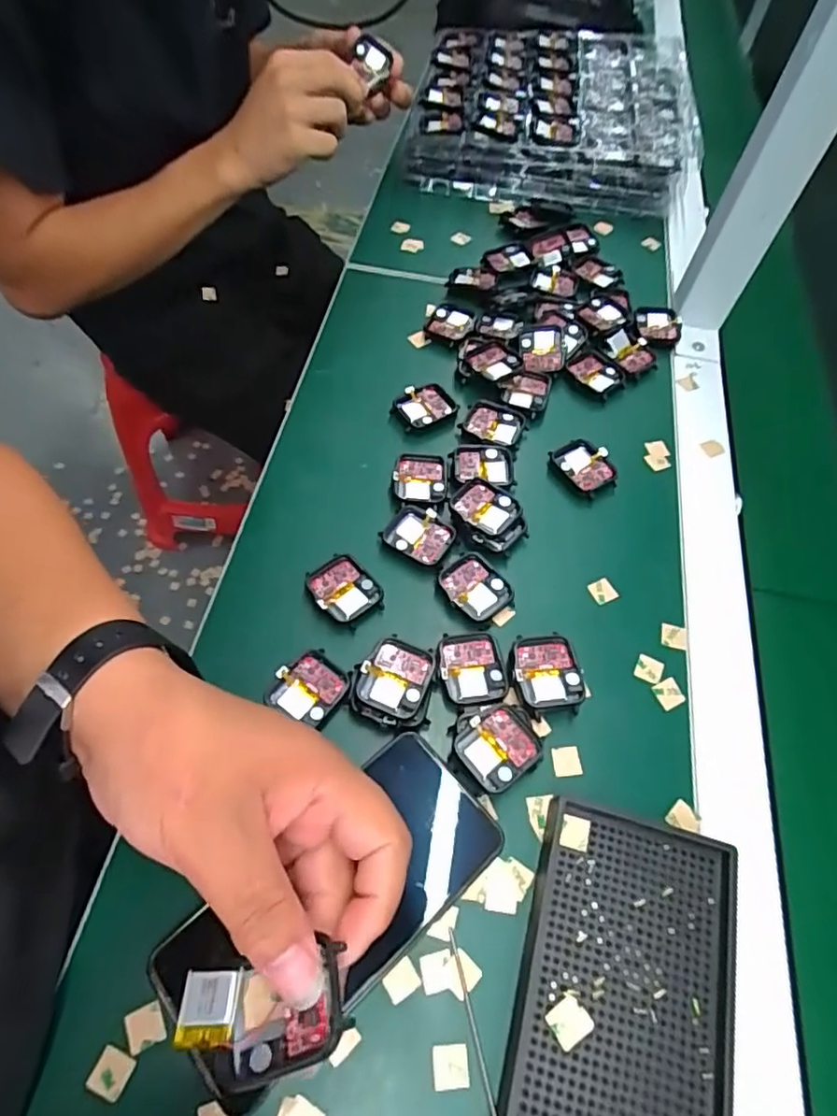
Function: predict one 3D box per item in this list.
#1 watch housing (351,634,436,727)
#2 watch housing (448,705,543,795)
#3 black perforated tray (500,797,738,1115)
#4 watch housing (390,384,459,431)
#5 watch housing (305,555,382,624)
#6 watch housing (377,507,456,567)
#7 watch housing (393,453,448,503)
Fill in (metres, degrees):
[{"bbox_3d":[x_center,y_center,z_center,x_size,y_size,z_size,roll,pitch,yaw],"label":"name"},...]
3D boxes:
[{"bbox_3d":[-0.014,0.071,0.347,0.040,0.014,0.047,13,59,4],"label":"watch housing"},{"bbox_3d":[0.042,0.102,0.333,0.043,0.012,0.043,-30,65,-20],"label":"watch housing"},{"bbox_3d":[0.097,0.194,0.284,0.092,0.019,0.135,16,60,6],"label":"black perforated tray"},{"bbox_3d":[0.004,-0.116,0.467,0.044,0.008,0.036,-29,65,-19],"label":"watch housing"},{"bbox_3d":[-0.048,0.020,0.384,0.036,0.008,0.047,-33,67,-21],"label":"watch housing"},{"bbox_3d":[0.000,-0.016,0.406,0.046,0.006,0.036,25,61,11],"label":"watch housing"},{"bbox_3d":[0.001,-0.056,0.431,0.038,0.006,0.044,4,59,-2],"label":"watch housing"}]

